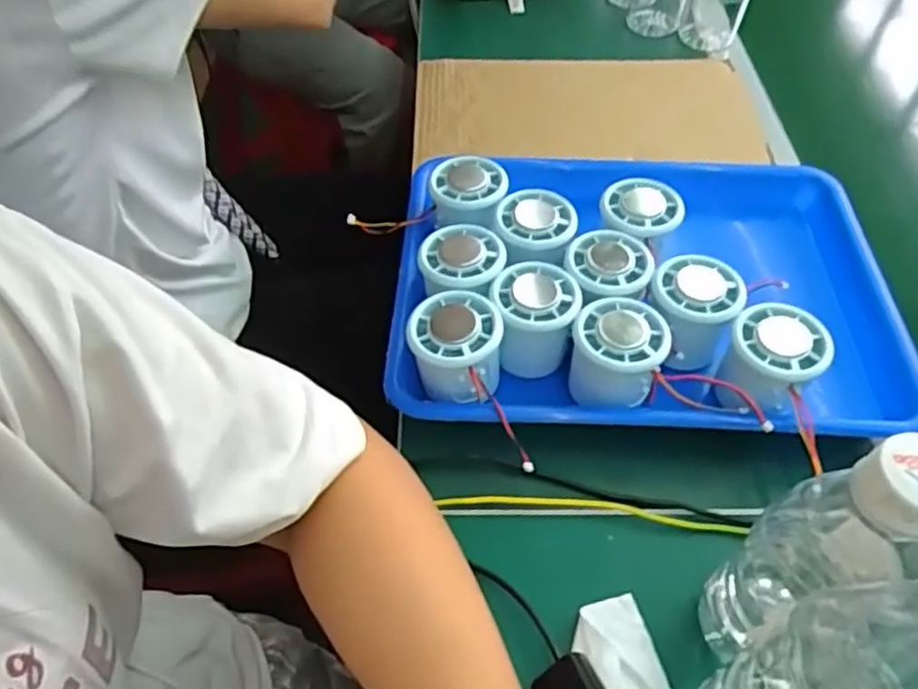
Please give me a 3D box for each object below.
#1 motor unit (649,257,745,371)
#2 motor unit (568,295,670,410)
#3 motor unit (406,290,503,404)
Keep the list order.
[{"bbox_3d":[0.151,-0.023,0.451,0.055,0.040,0.065,-10,53,-10],"label":"motor unit"},{"bbox_3d":[0.097,0.006,0.439,0.056,0.053,0.052,18,53,11],"label":"motor unit"},{"bbox_3d":[-0.003,0.003,0.439,0.054,0.047,0.056,1,52,-2],"label":"motor unit"}]

